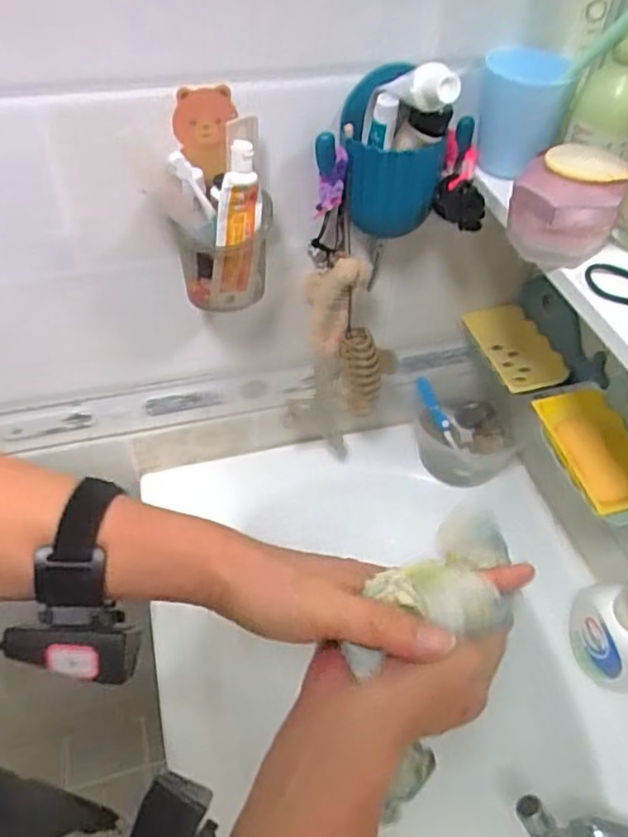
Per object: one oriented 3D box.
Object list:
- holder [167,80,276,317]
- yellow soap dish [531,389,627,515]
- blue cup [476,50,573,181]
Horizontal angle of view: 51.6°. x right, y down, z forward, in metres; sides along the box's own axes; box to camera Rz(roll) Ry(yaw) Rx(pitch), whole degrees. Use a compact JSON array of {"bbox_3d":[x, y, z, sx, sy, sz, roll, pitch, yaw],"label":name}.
[{"bbox_3d":[-0.076,-0.169,0.534,0.074,0.161,0.078,-2,47,-6],"label":"holder"},{"bbox_3d":[0.263,0.030,0.607,0.074,0.025,0.127,-12,49,-15],"label":"yellow soap dish"},{"bbox_3d":[0.172,-0.257,0.546,0.071,0.082,0.069,13,47,7],"label":"blue cup"}]

